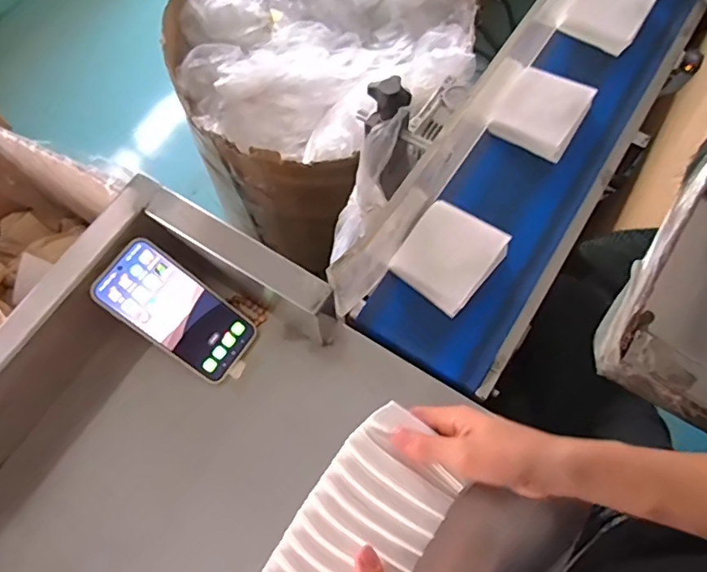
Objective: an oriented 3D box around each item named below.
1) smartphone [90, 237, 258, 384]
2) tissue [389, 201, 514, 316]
[{"bbox_3d":[-0.175,0.026,0.540,0.155,0.008,0.074,42,72,-19],"label":"smartphone"},{"bbox_3d":[0.104,-0.033,0.584,0.093,0.038,0.101,35,73,14],"label":"tissue"}]

